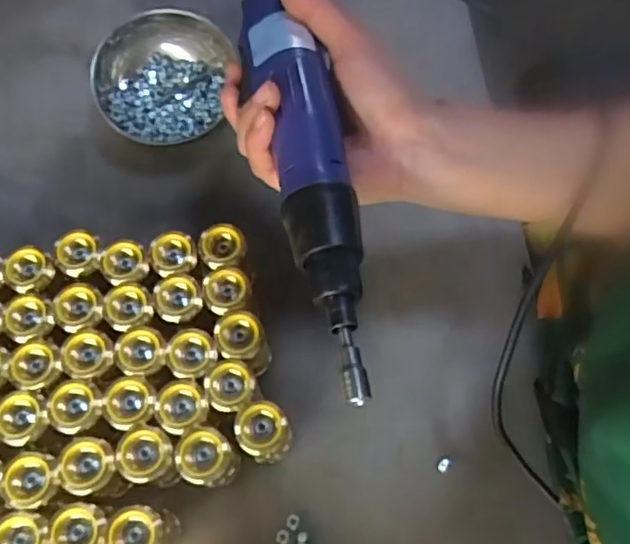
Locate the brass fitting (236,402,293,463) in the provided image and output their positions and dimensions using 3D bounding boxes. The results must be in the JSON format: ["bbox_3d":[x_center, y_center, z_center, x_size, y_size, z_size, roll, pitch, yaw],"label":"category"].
[{"bbox_3d":[-0.031,0.105,0.390,0.032,0.068,0.035,1,67,-1],"label":"brass fitting"}]

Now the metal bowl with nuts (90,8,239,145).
[{"bbox_3d":[-0.122,-0.153,0.501,0.113,0.063,0.110,-22,69,-11],"label":"metal bowl with nuts"}]

